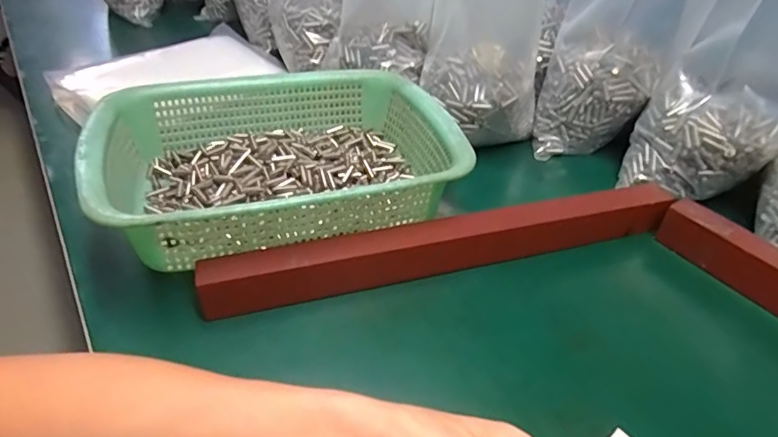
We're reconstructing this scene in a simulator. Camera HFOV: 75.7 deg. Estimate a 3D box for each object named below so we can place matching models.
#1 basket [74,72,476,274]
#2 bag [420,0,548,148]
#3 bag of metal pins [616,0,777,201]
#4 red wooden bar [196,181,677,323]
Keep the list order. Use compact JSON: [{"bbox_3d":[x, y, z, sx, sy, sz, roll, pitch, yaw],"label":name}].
[{"bbox_3d":[-0.093,-0.057,0.441,0.284,0.081,0.211,-12,43,-15],"label":"basket"},{"bbox_3d":[0.101,-0.192,0.511,0.121,0.204,0.120,10,42,9],"label":"bag"},{"bbox_3d":[0.303,-0.111,0.439,0.123,0.185,0.086,17,43,17],"label":"bag of metal pins"},{"bbox_3d":[0.051,0.019,0.405,0.384,0.043,0.026,-11,43,-14],"label":"red wooden bar"}]

